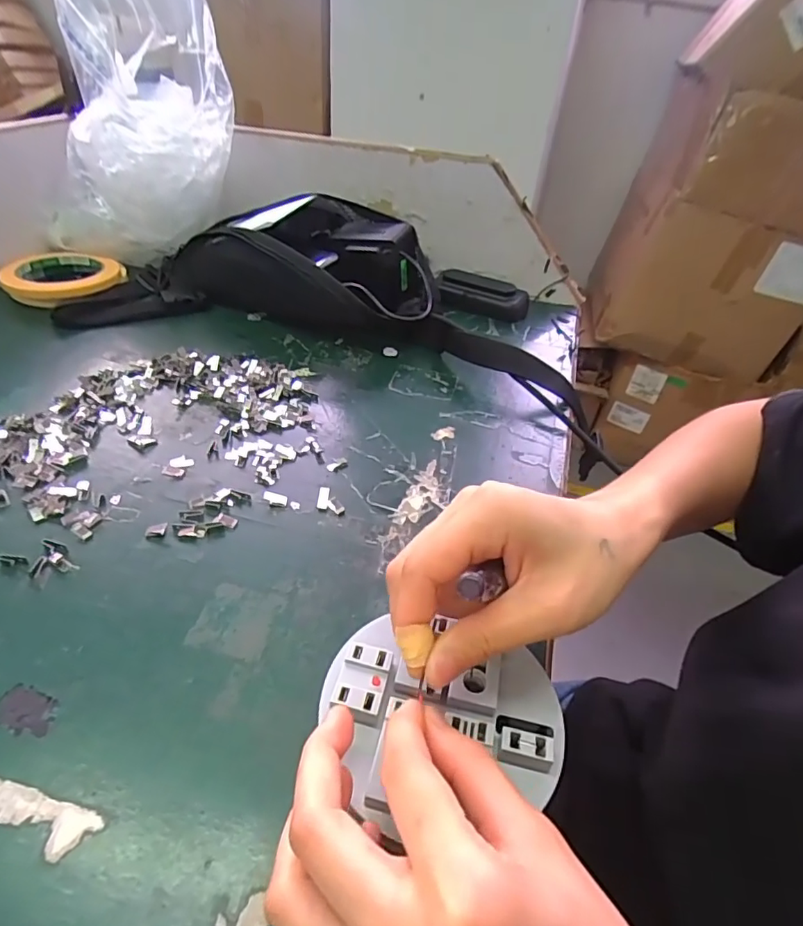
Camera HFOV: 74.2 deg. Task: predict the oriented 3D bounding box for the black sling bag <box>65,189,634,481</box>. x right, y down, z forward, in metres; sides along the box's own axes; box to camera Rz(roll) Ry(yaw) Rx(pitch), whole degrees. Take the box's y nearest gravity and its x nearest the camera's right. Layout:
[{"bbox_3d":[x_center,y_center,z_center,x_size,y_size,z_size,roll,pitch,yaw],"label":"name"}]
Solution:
[{"bbox_3d":[-0.074,-0.176,0.511,0.477,0.087,0.208,13,40,9],"label":"black sling bag"}]

